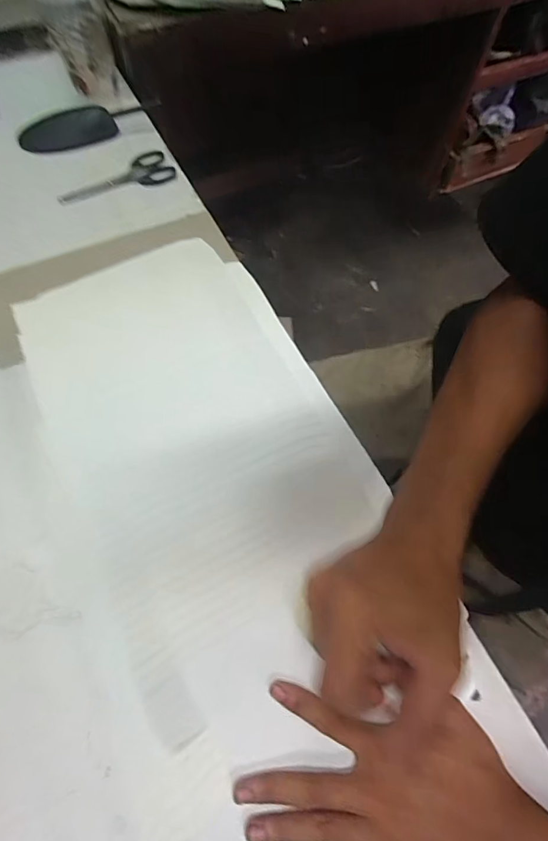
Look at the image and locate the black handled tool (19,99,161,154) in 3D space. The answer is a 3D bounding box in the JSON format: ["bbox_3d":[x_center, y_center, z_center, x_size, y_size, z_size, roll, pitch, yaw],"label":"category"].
[{"bbox_3d":[-0.254,-0.413,0.580,0.194,0.026,0.054,-20,66,-9],"label":"black handled tool"}]

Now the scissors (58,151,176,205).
[{"bbox_3d":[-0.208,-0.315,0.551,0.150,0.006,0.060,-26,67,-12],"label":"scissors"}]

